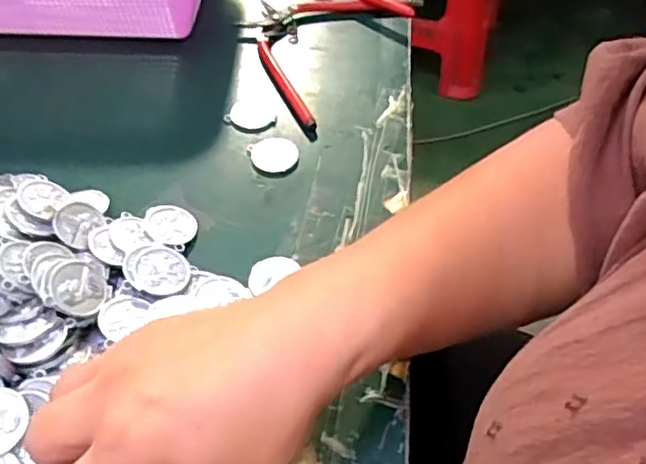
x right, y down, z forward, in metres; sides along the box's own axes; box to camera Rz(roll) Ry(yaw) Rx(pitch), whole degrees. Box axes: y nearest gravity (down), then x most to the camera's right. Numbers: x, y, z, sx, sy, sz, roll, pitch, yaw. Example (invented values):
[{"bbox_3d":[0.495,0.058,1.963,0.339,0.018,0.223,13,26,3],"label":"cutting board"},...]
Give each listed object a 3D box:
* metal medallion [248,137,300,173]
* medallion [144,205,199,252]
[{"bbox_3d":[-0.031,-0.051,0.421,0.031,0.004,0.030,1,50,-1],"label":"metal medallion"},{"bbox_3d":[-0.088,-0.004,0.374,0.030,0.004,0.030,12,44,-11],"label":"medallion"}]

